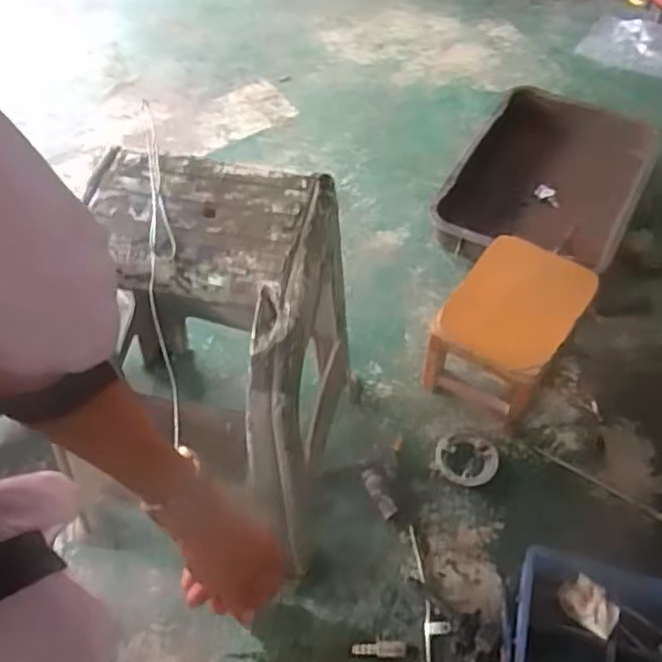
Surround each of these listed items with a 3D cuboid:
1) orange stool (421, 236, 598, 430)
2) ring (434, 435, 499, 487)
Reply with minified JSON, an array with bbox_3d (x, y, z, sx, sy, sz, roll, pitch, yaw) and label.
[{"bbox_3d":[0.363,0.003,1.419,0.262,0.251,0.321,32,63,21],"label":"orange stool"},{"bbox_3d":[0.276,0.261,1.401,0.124,0.031,0.108,8,57,7],"label":"ring"}]

